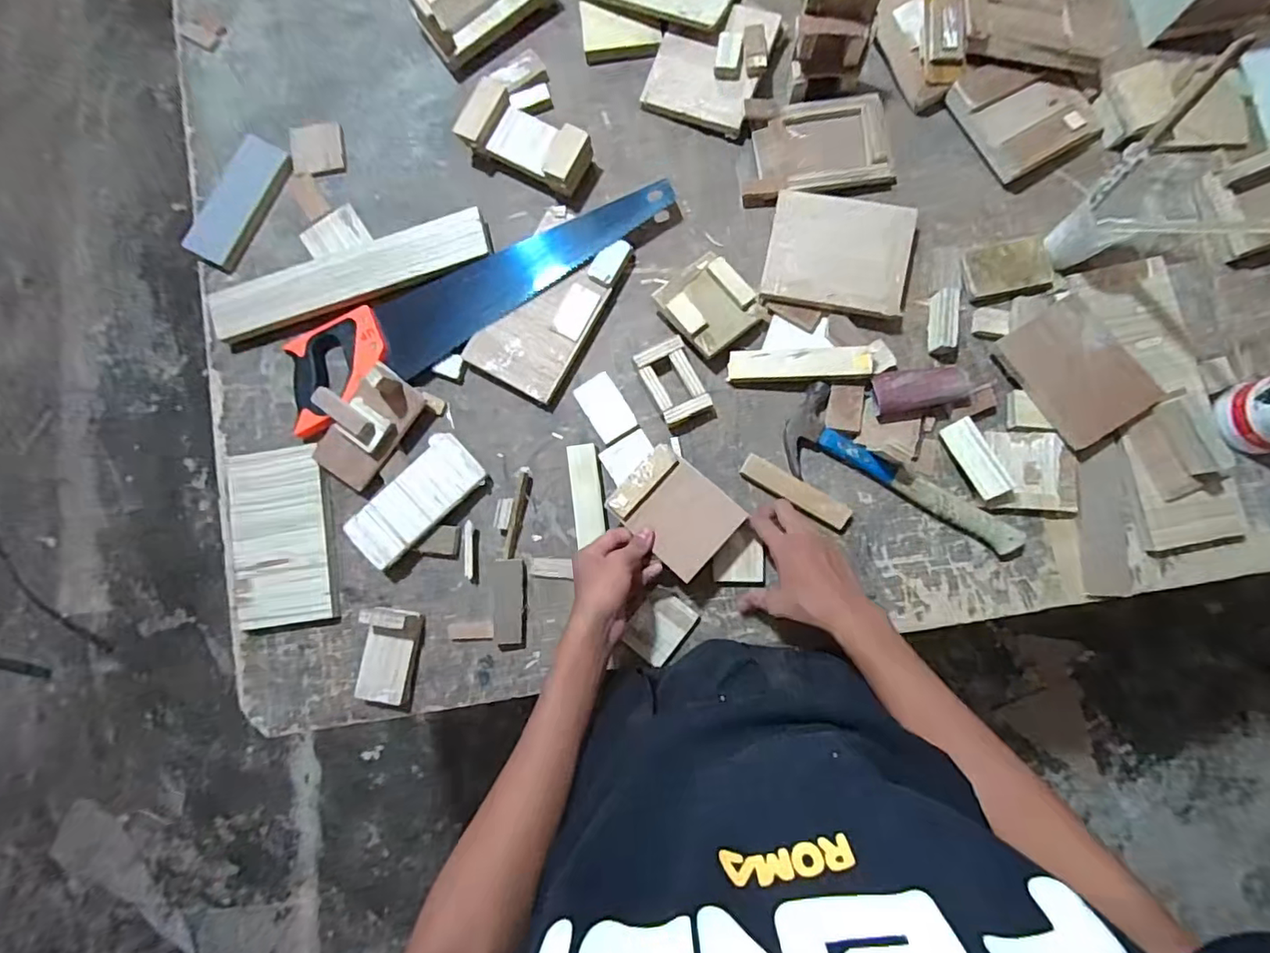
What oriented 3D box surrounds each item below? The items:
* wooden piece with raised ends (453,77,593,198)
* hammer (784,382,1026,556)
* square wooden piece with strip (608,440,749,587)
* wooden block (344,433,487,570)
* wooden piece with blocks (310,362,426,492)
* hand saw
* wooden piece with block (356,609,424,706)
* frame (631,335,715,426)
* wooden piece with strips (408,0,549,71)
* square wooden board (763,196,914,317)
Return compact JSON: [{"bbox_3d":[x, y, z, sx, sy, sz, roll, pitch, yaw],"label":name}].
[{"bbox_3d":[-0.130,-0.408,0.687,0.161,0.047,0.083,27,85,6],"label":"wooden piece with raised ends"},{"bbox_3d":[0.305,-0.001,0.637,0.277,0.026,0.095,27,85,6],"label":"hammer"},{"bbox_3d":[0.045,0.037,0.611,0.123,0.007,0.098,42,87,7],"label":"square wooden piece with strip"},{"bbox_3d":[-0.256,0.029,0.661,0.163,0.029,0.073,-44,83,-3],"label":"wooden block"},{"bbox_3d":[-0.320,-0.064,0.650,0.081,0.065,0.137,36,86,6],"label":"wooden piece with blocks"},{"bbox_3d":[-0.185,-0.211,0.681,0.511,0.023,0.109,-24,83,0],"label":"hand saw"},{"bbox_3d":[-0.284,0.204,0.643,0.061,0.042,0.108,11,84,4],"label":"wooden piece with block"},{"bbox_3d":[0.045,-0.111,0.656,0.062,0.025,0.092,-27,83,-1],"label":"frame"},{"bbox_3d":[-0.190,-0.602,0.696,0.169,0.072,0.090,-39,83,-2],"label":"wooden piece with strips"},{"bbox_3d":[0.238,-0.261,0.654,0.158,0.009,0.134,10,83,9],"label":"square wooden board"}]

